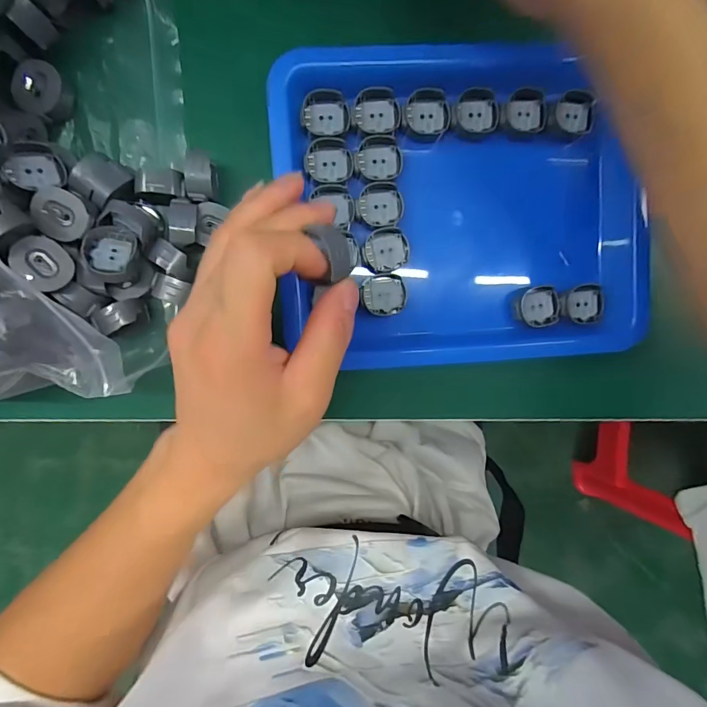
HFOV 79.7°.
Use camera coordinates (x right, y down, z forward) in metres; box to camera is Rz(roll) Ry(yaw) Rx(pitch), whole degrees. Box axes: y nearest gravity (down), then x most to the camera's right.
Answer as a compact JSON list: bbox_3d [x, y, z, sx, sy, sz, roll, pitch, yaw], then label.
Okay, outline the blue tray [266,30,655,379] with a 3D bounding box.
[{"bbox_3d":[0.065,-0.083,0.257,0.206,0.031,0.178,-6,95,-5],"label":"blue tray"}]

